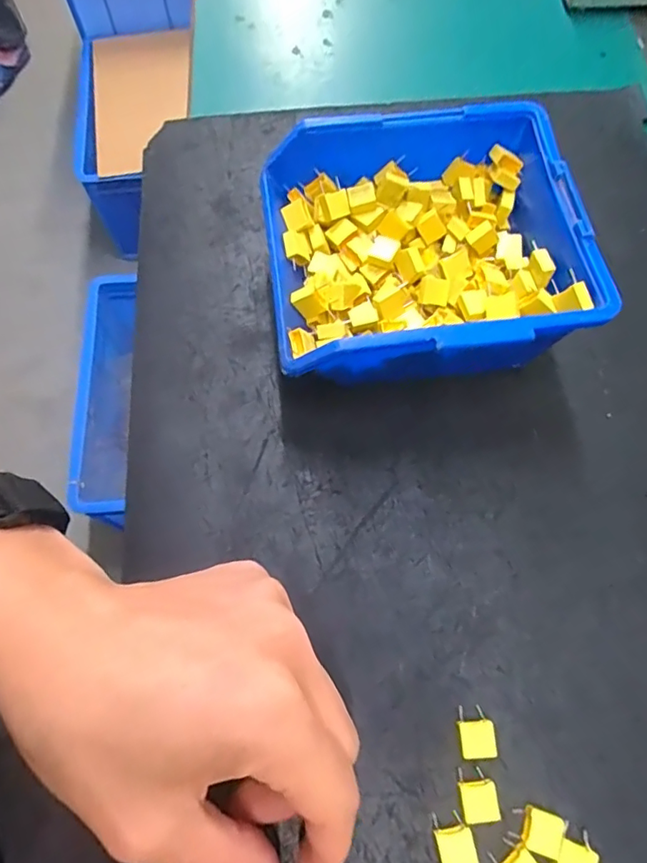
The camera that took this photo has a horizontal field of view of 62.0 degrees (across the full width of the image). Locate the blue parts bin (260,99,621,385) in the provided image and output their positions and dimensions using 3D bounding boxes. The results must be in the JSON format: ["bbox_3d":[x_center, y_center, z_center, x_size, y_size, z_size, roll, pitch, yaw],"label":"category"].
[{"bbox_3d":[0.043,-0.076,0.254,0.134,0.066,0.129,-6,69,-4],"label":"blue parts bin"}]

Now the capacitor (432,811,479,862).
[{"bbox_3d":[0.048,0.151,0.198,0.013,0.006,0.018,-14,70,-7],"label":"capacitor"}]

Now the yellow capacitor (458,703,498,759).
[{"bbox_3d":[0.060,0.118,0.211,0.014,0.005,0.018,-3,69,-3],"label":"yellow capacitor"}]

